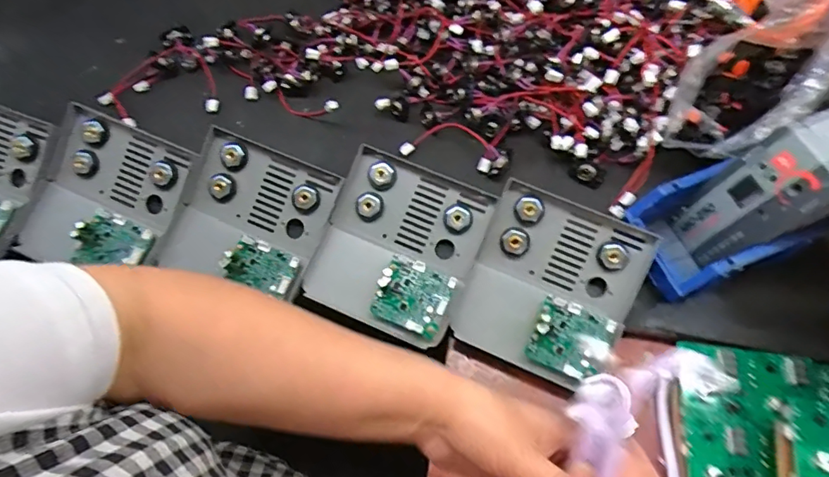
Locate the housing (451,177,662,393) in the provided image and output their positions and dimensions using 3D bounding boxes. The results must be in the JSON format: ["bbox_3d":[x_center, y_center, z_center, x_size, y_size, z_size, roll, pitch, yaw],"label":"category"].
[{"bbox_3d":[0.136,0.046,0.504,0.153,0.028,0.169,22,86,13],"label":"housing"}]

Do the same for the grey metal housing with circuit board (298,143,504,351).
[{"bbox_3d":[-0.016,0.008,0.525,0.150,0.045,0.166,24,80,5],"label":"grey metal housing with circuit board"}]

